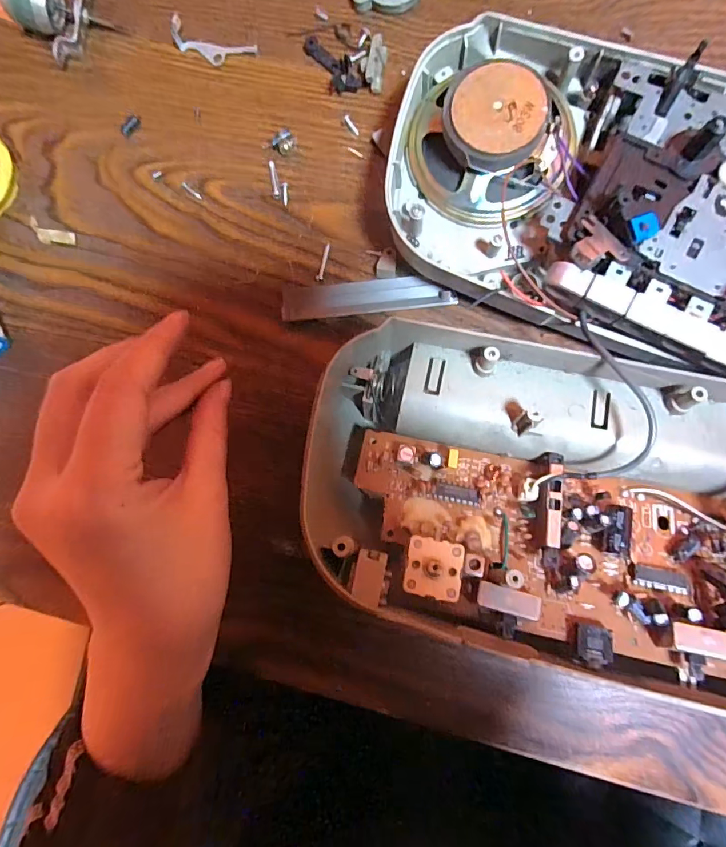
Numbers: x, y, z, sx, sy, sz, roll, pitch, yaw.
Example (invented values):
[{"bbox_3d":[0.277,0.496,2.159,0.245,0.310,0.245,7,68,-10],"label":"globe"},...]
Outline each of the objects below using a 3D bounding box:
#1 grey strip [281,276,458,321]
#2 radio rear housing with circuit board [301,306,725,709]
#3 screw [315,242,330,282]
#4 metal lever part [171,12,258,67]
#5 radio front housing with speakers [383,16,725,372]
[{"bbox_3d":[0.002,-0.066,0.236,0.086,0.005,0.018,-6,87,4],"label":"grey strip"},{"bbox_3d":[0.121,0.031,0.187,0.285,0.075,0.135,13,88,4],"label":"radio rear housing with circuit board"},{"bbox_3d":[-0.021,-0.085,0.239,0.004,0.004,0.021,9,88,4],"label":"screw"},{"bbox_3d":[-0.081,-0.204,0.246,0.045,0.010,0.014,21,89,4],"label":"metal lever part"},{"bbox_3d":[0.154,-0.085,0.203,0.294,0.053,0.128,17,89,4],"label":"radio front housing with speakers"}]

